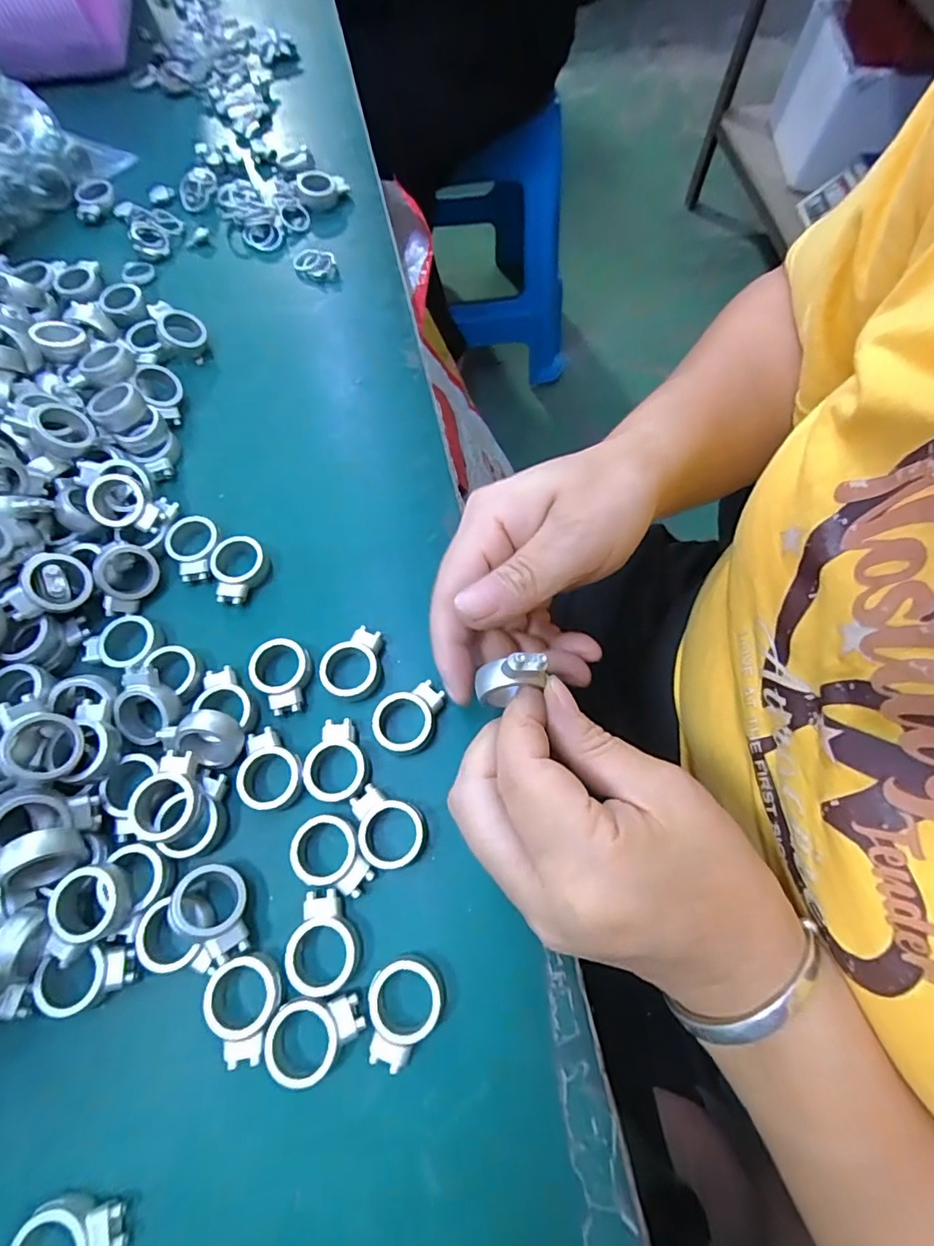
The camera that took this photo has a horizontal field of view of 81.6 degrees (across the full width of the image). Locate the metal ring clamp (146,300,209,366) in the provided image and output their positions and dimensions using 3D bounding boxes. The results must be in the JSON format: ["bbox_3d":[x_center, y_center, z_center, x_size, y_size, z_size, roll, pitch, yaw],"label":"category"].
[{"bbox_3d":[-0.170,-0.172,0.320,0.026,0.015,0.034,-15,69,-39],"label":"metal ring clamp"}]

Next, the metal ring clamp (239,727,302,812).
[{"bbox_3d":[-0.082,0.061,0.227,0.025,0.008,0.033,-5,68,-3],"label":"metal ring clamp"}]

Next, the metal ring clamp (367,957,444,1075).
[{"bbox_3d":[-0.023,0.140,0.195,0.026,0.010,0.033,14,68,5],"label":"metal ring clamp"}]

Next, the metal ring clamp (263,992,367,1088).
[{"bbox_3d":[-0.054,0.146,0.193,0.034,0.007,0.025,-16,69,-8],"label":"metal ring clamp"}]

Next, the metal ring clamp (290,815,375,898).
[{"bbox_3d":[-0.053,0.093,0.215,0.034,0.007,0.025,34,71,12],"label":"metal ring clamp"}]

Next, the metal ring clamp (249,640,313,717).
[{"bbox_3d":[-0.082,0.024,0.243,0.025,0.010,0.033,-19,69,-9],"label":"metal ring clamp"}]

